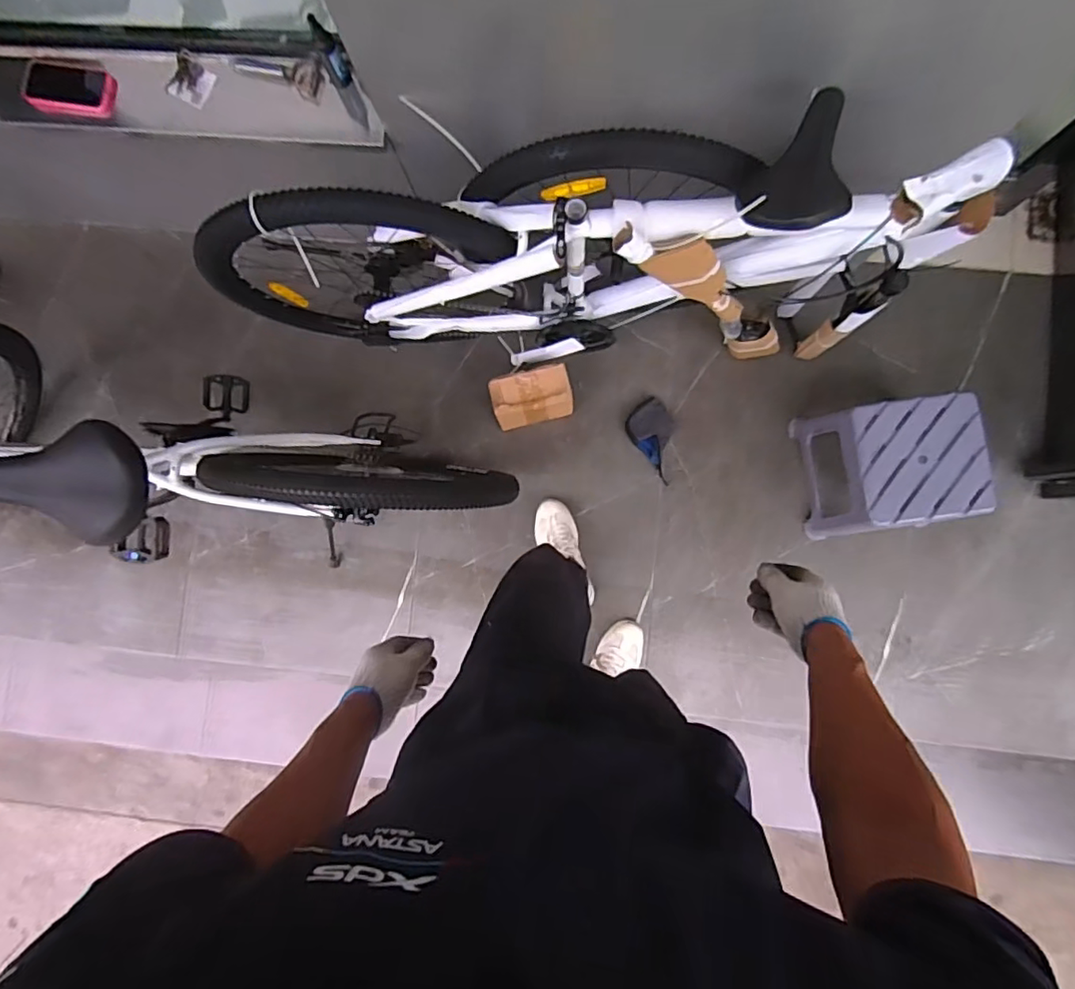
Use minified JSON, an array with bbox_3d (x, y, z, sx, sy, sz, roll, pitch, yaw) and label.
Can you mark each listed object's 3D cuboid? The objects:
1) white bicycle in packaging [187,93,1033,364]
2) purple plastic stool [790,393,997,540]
[{"bbox_3d":[0.029,-0.424,1.113,1.245,0.651,0.221,-1,86,3],"label":"white bicycle in packaging"},{"bbox_3d":[0.790,-0.058,1.306,0.284,0.272,0.288,-7,85,2],"label":"purple plastic stool"}]

